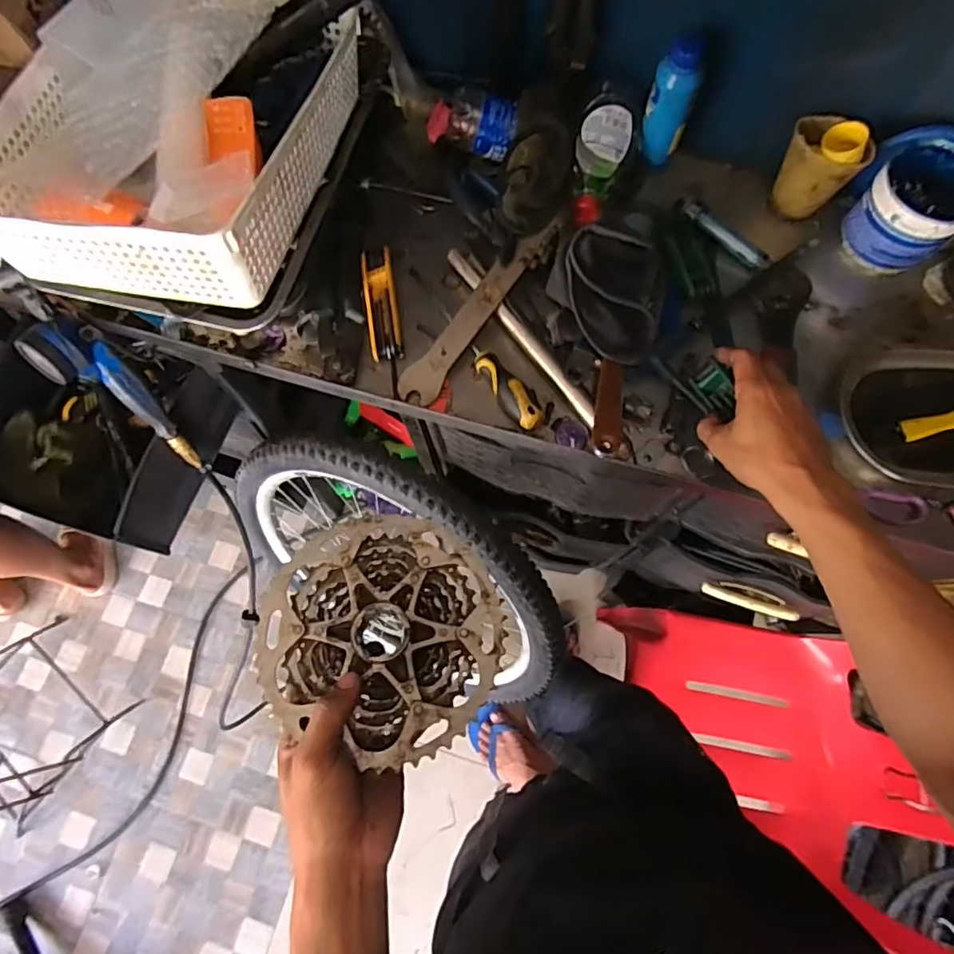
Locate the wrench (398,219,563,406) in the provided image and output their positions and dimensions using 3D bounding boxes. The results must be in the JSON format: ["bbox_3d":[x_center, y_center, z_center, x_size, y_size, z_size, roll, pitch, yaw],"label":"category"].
[{"bbox_3d":[0.007,-0.183,0.635,0.044,0.012,0.250,41,90,11],"label":"wrench"}]

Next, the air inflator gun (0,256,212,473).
[{"bbox_3d":[-0.444,-0.103,0.705,0.069,0.344,0.045,-41,51,-10],"label":"air inflator gun"}]

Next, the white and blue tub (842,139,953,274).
[{"bbox_3d":[0.475,-0.293,0.630,0.103,0.084,0.100,-38,76,-9],"label":"white and blue tub"}]

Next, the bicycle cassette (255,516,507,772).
[{"bbox_3d":[-0.070,0.112,0.427,0.173,0.032,0.160,0,75,-1],"label":"bicycle cassette"}]

